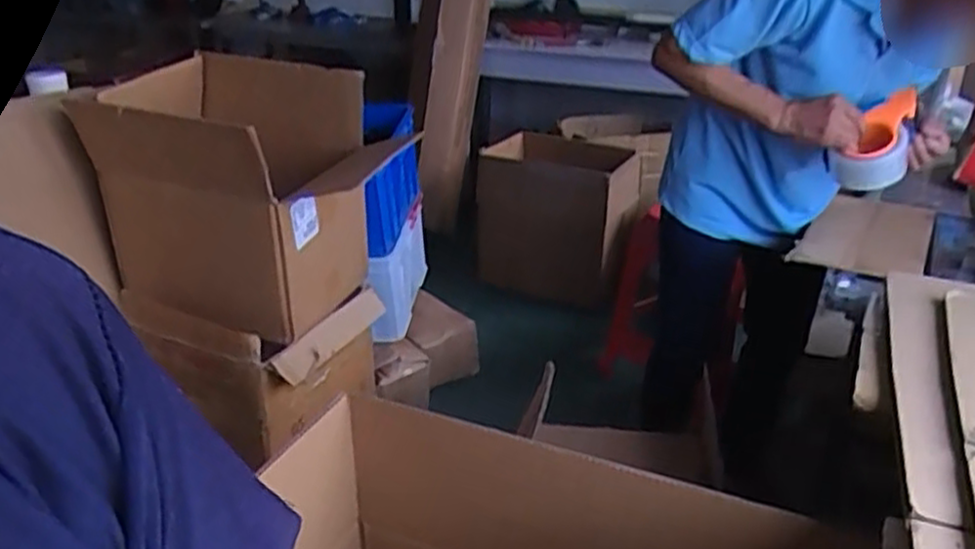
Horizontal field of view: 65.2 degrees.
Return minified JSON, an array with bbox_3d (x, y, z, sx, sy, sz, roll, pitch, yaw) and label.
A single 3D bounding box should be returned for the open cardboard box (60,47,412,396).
[{"bbox_3d":[-0.455,-0.129,1.482,0.426,0.473,0.377,10,27,20],"label":"open cardboard box"}]

